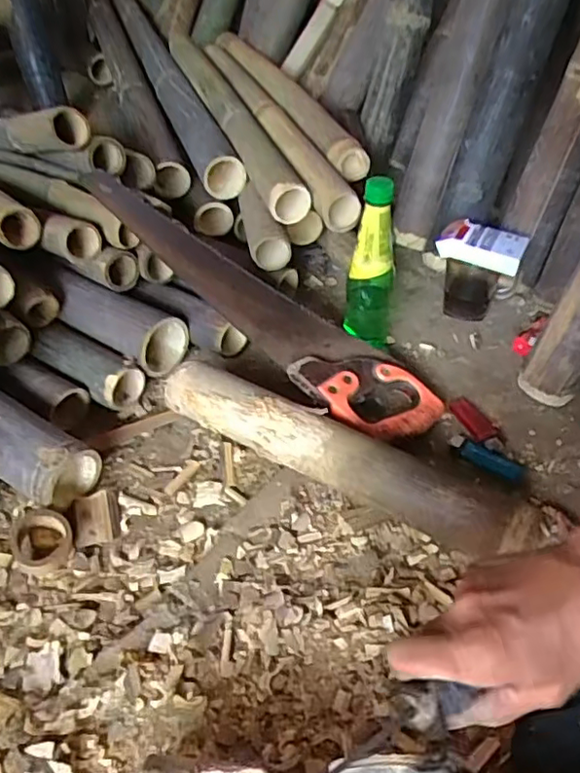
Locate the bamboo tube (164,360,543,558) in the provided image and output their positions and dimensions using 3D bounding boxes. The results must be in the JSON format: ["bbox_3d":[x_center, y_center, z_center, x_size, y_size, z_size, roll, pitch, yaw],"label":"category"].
[{"bbox_3d":[0.044,0.069,0.618,0.399,0.070,0.071,24,48,25],"label":"bamboo tube"}]

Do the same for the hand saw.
[{"bbox_3d":[-0.052,-0.104,0.726,0.509,0.029,0.126,39,53,12],"label":"hand saw"}]

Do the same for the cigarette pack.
[{"bbox_3d":[0.242,-0.178,0.771,0.101,0.030,0.062,17,46,19],"label":"cigarette pack"}]

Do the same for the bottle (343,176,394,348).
[{"bbox_3d":[0.097,-0.144,0.721,0.055,0.213,0.061,3,43,5],"label":"bottle"}]

